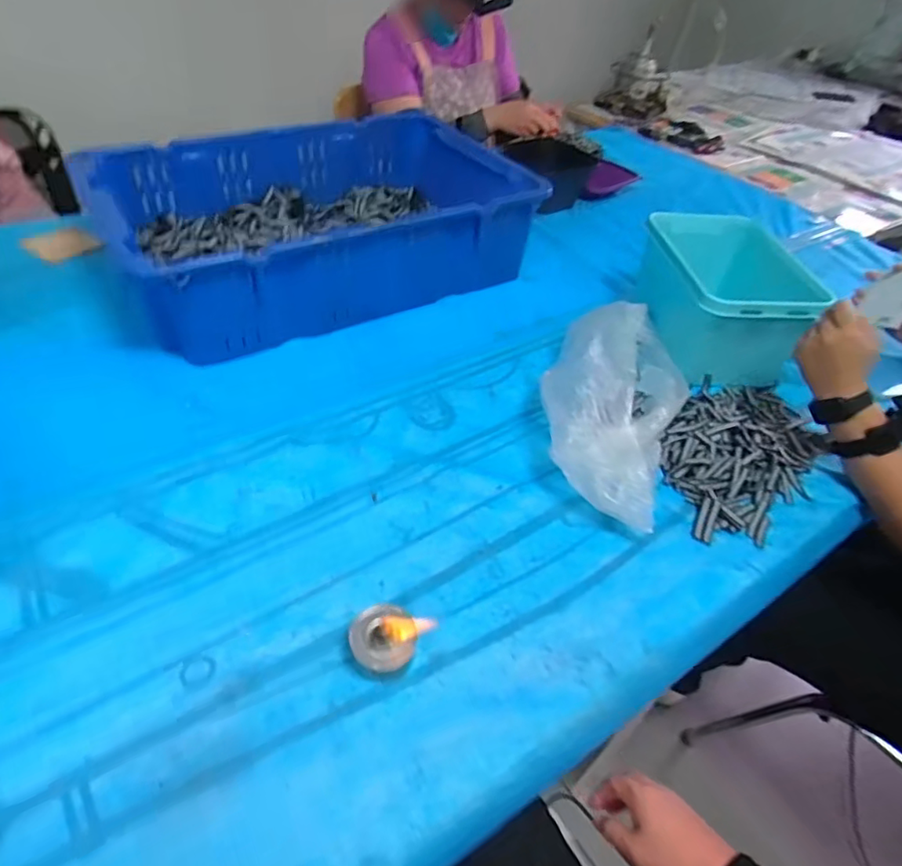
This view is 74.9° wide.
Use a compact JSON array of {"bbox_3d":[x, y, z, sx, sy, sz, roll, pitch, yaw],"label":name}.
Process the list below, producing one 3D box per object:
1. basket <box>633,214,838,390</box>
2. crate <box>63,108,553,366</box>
[{"bbox_3d":[0.380,-0.204,0.854,0.177,0.159,0.297,0,42,-6],"label":"basket"},{"bbox_3d":[-0.208,-0.351,0.979,0.645,0.170,0.427,-20,48,-25],"label":"crate"}]

